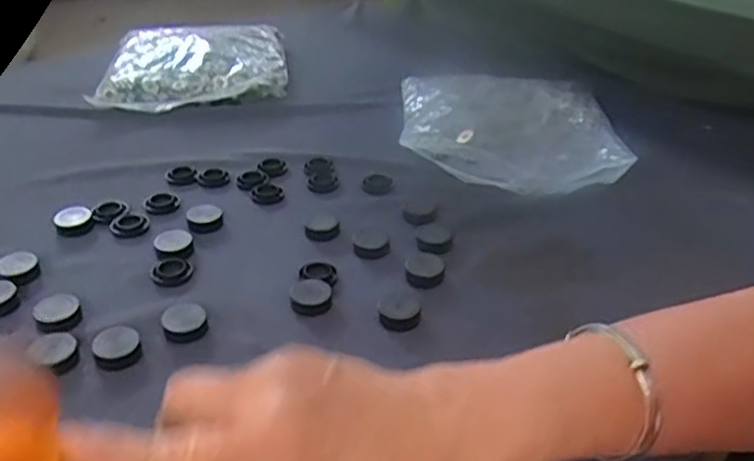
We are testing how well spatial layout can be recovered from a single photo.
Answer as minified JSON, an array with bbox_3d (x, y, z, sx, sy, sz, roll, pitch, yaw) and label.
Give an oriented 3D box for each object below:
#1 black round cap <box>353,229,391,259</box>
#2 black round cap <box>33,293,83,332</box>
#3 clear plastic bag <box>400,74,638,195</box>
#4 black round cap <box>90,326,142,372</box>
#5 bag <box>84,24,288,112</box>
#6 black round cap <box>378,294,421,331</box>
[{"bbox_3d":[-0.005,0.009,0.619,0.034,0.009,0.038,-1,35,-3],"label":"black round cap"},{"bbox_3d":[-0.250,0.060,0.528,0.033,0.012,0.038,-20,40,-27],"label":"black round cap"},{"bbox_3d":[0.152,-0.133,0.807,0.242,0.038,0.270,2,35,2],"label":"clear plastic bag"},{"bbox_3d":[-0.190,0.086,0.496,0.033,0.011,0.036,1,35,0],"label":"black round cap"},{"bbox_3d":[-0.252,-0.237,0.948,0.249,0.038,0.252,-5,35,-8],"label":"bag"},{"bbox_3d":[0.018,0.065,0.540,0.033,0.009,0.036,1,35,0],"label":"black round cap"}]

